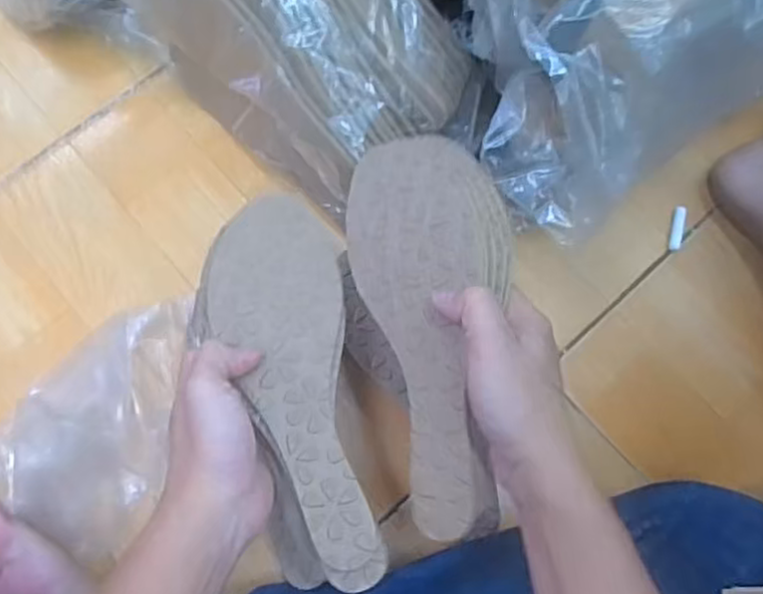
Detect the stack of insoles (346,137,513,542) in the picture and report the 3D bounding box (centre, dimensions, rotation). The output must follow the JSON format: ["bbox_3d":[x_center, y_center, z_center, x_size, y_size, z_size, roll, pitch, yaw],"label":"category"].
[{"bbox_3d":[0.041,0.016,0.410,0.088,0.038,0.224,-19,73,21],"label":"stack of insoles"}]

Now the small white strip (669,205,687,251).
[{"bbox_3d":[0.243,-0.056,0.580,0.010,0.004,0.039,14,76,2],"label":"small white strip"}]

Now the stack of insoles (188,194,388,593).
[{"bbox_3d":[-0.055,0.050,0.417,0.085,0.021,0.230,-12,73,-5],"label":"stack of insoles"}]

